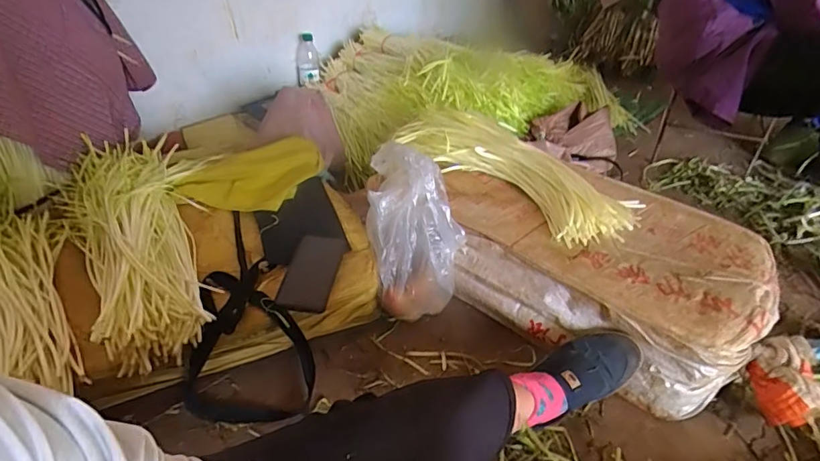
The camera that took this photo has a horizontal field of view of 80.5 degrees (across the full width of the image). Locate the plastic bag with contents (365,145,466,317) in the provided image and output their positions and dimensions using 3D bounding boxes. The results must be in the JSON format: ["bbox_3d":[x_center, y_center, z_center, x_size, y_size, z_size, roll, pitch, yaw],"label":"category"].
[{"bbox_3d":[0.009,-0.004,0.840,0.154,0.278,0.149,-2,37,-4],"label":"plastic bag with contents"}]

